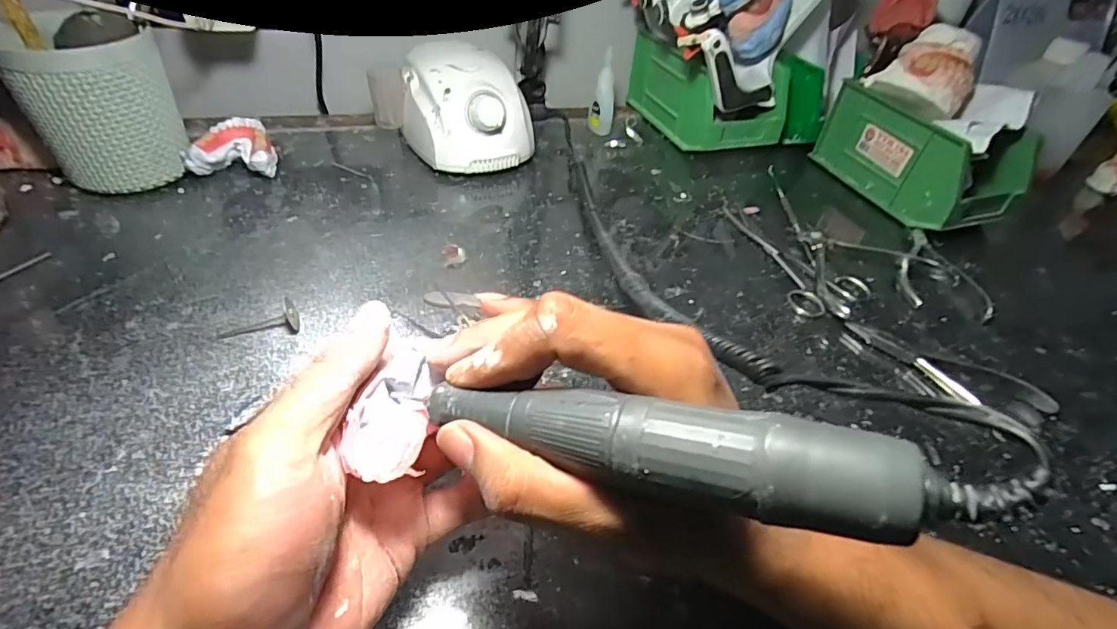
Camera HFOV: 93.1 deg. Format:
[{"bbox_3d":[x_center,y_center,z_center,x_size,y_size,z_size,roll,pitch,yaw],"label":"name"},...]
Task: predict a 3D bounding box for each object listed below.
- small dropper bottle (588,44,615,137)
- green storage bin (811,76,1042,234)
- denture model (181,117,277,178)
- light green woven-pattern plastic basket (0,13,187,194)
[{"bbox_3d":[0.049,-0.234,0.562,0.019,0.082,0.022,-9,45,-17],"label":"small dropper bottle"},{"bbox_3d":[0.364,-0.160,0.530,0.099,0.083,0.173,-9,45,-17],"label":"green storage bin"},{"bbox_3d":[-0.276,-0.140,0.453,0.064,0.035,0.052,-2,44,-11],"label":"denture model"},{"bbox_3d":[-0.347,-0.158,0.406,0.093,0.113,0.081,-21,50,-27],"label":"light green woven-pattern plastic basket"}]

